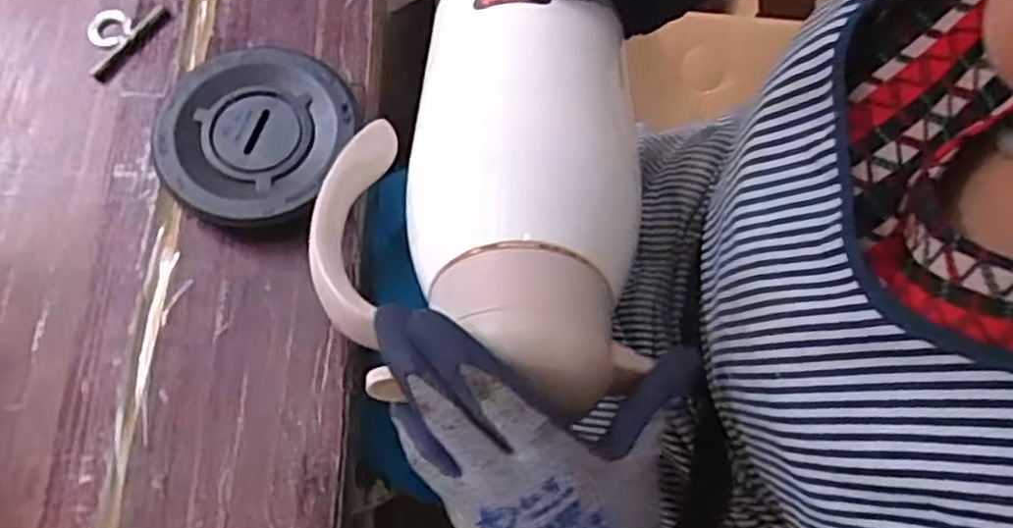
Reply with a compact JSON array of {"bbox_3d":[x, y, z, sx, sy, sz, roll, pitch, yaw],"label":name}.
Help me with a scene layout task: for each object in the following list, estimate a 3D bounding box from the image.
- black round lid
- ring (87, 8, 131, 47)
[{"bbox_3d":[-0.161,-0.084,0.479,0.114,0.027,0.123,1,70,-3],"label":"black round lid"},{"bbox_3d":[-0.281,-0.167,0.524,0.029,0.006,0.034,-27,74,-13],"label":"ring"}]

